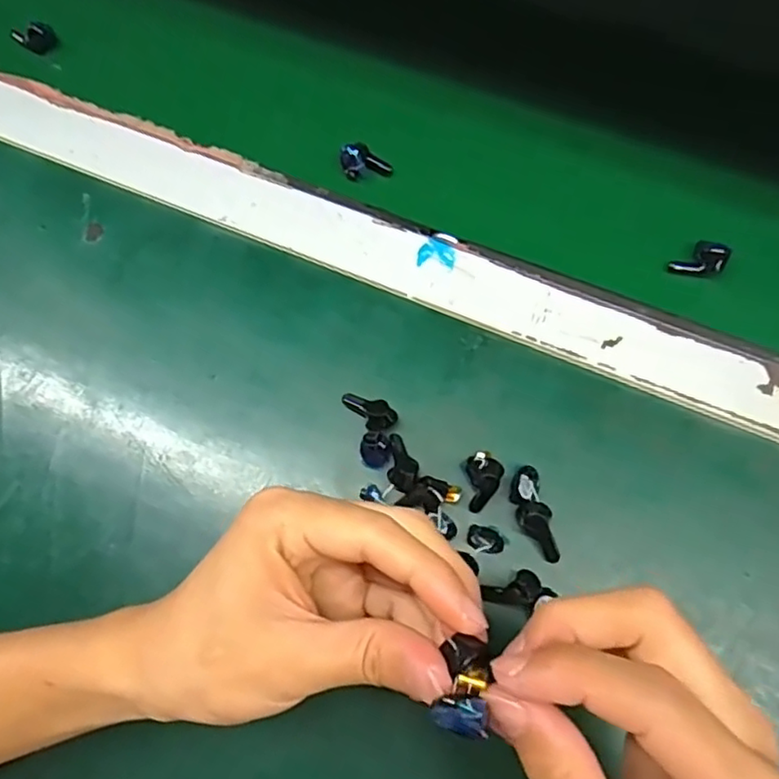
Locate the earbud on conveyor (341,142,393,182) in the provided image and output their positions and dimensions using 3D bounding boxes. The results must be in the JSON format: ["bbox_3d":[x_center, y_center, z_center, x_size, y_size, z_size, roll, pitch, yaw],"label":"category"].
[{"bbox_3d":[-0.014,-0.137,0.378,0.029,0.017,0.015,-8,71,0],"label":"earbud on conveyor"}]

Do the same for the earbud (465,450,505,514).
[{"bbox_3d":[0.045,0.046,0.311,0.017,0.025,0.025,19,73,9],"label":"earbud"}]

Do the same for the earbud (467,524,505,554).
[{"bbox_3d":[0.047,0.073,0.306,0.018,0.012,0.011,22,73,10],"label":"earbud"}]

